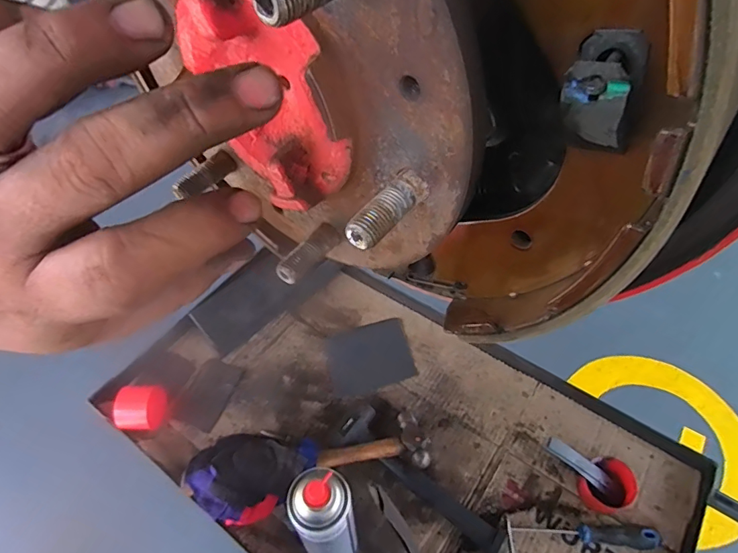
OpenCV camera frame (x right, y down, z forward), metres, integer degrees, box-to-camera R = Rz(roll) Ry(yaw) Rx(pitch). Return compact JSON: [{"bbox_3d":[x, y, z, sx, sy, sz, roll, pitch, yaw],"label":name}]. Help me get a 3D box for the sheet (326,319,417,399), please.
[{"bbox_3d":[0.001,0.139,0.807,0.140,0.006,0.125,-14,51,-2],"label":"sheet"}]

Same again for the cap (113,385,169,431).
[{"bbox_3d":[-0.346,0.202,0.716,0.070,0.057,0.060,-7,52,-3],"label":"cap"}]

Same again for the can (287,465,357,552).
[{"bbox_3d":[-0.050,0.280,0.541,0.061,0.190,0.074,-6,52,-3],"label":"can"}]

